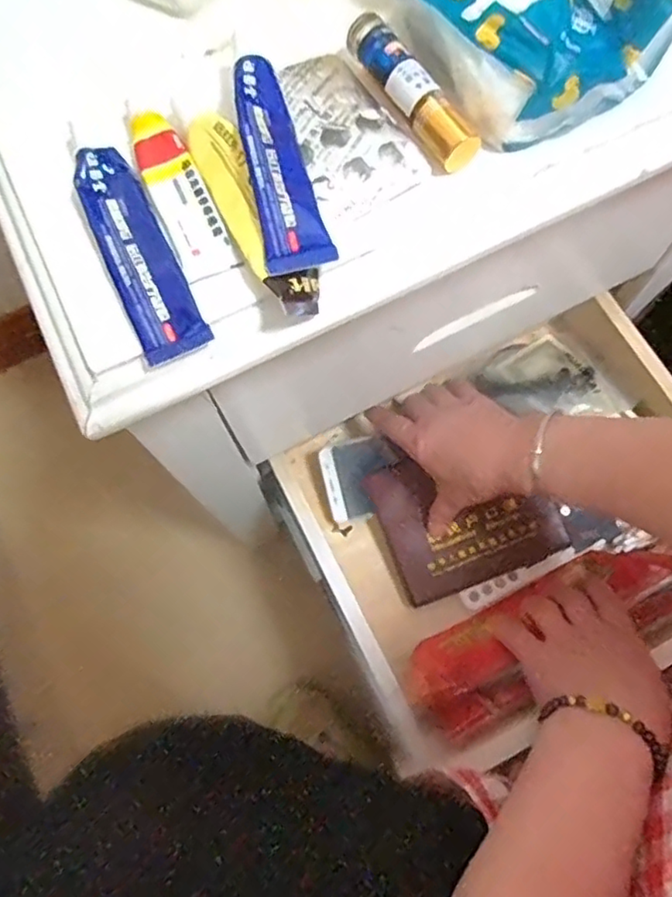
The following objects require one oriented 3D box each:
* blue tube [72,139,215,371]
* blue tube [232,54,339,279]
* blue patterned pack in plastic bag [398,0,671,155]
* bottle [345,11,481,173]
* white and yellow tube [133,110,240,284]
[{"bbox_3d":[-0.084,-0.083,0.256,0.028,0.013,0.100,-26,73,-6],"label":"blue tube"},{"bbox_3d":[-0.024,-0.119,0.257,0.028,0.009,0.102,-9,74,-19],"label":"blue tube"},{"bbox_3d":[0.090,-0.192,0.264,0.101,0.040,0.097,-31,74,-8],"label":"blue patterned pack in plastic bag"},{"bbox_3d":[0.032,-0.162,0.271,0.017,0.014,0.089,-29,74,-7],"label":"bottle"},{"bbox_3d":[-0.068,-0.112,0.266,0.023,0.009,0.083,-25,73,-6],"label":"white and yellow tube"}]

